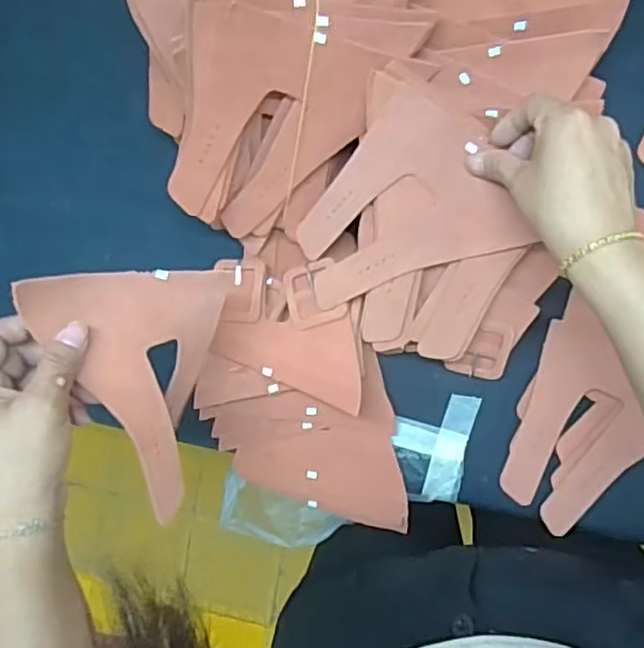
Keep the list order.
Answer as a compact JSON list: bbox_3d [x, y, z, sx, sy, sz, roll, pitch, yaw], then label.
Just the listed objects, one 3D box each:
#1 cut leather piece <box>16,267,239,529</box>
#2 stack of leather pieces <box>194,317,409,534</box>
[{"bbox_3d":[-0.126,0.046,0.440,0.046,0.143,0.160,-1,92,42],"label":"cut leather piece"},{"bbox_3d":[-0.024,0.088,0.550,0.175,0.049,0.179,-2,94,9],"label":"stack of leather pieces"}]

